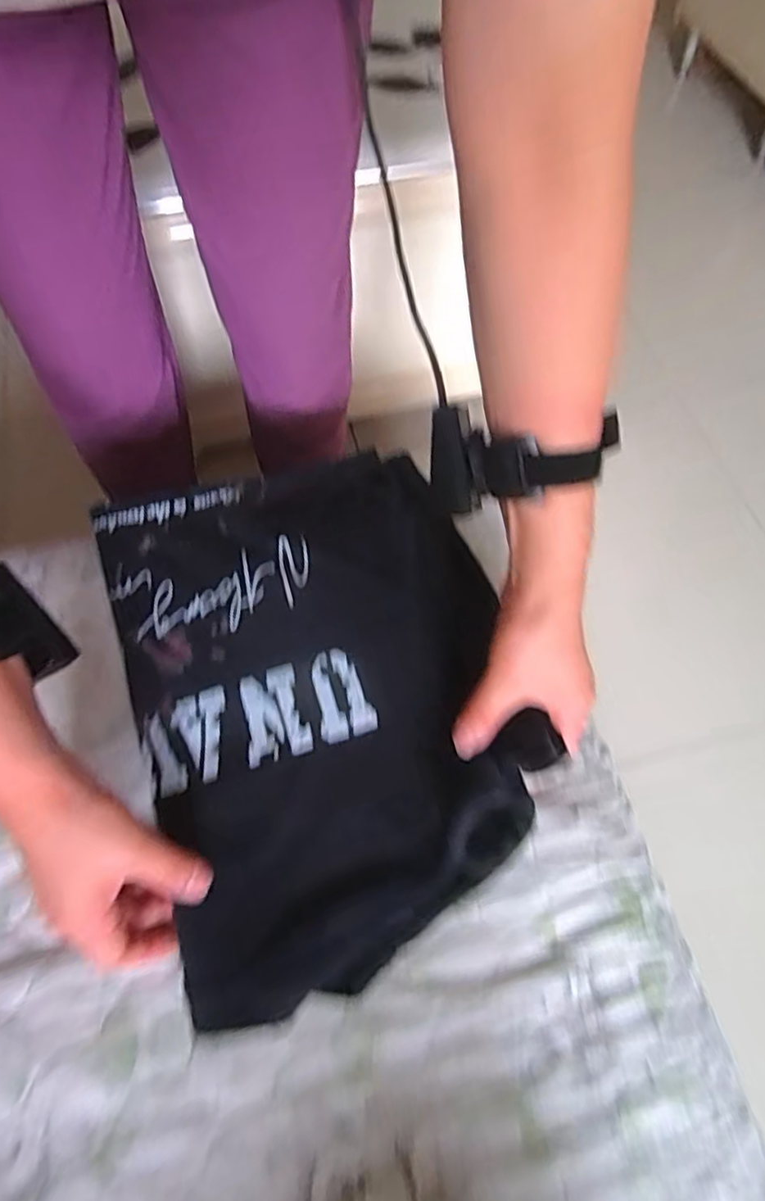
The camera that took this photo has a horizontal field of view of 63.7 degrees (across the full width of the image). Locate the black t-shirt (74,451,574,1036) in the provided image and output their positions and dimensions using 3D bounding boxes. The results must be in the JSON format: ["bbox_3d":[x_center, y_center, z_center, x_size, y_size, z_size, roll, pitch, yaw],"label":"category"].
[{"bbox_3d":[-0.043,0.037,0.420,0.258,0.045,0.365,-19,63,-11],"label":"black t-shirt"}]

